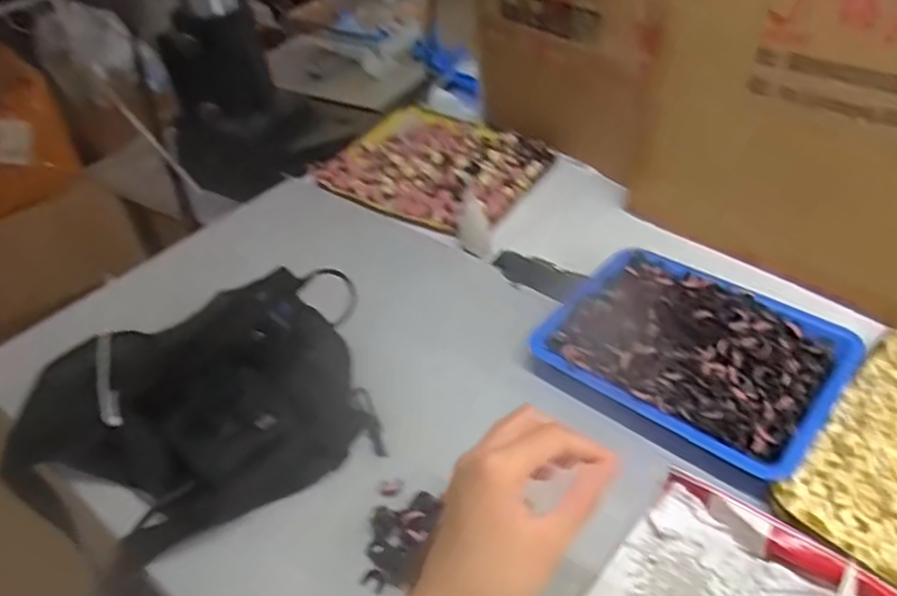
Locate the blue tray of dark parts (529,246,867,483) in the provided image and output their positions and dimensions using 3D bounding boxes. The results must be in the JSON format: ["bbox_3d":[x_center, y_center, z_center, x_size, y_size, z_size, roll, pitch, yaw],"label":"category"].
[{"bbox_3d":[0.197,0.037,0.550,0.217,0.027,0.167,28,51,33],"label":"blue tray of dark parts"}]

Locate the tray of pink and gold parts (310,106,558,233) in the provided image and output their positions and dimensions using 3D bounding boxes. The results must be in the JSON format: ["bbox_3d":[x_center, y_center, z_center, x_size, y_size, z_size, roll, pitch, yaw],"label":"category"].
[{"bbox_3d":[-0.018,-0.159,0.831,0.248,0.032,0.200,23,48,29],"label":"tray of pink and gold parts"}]

